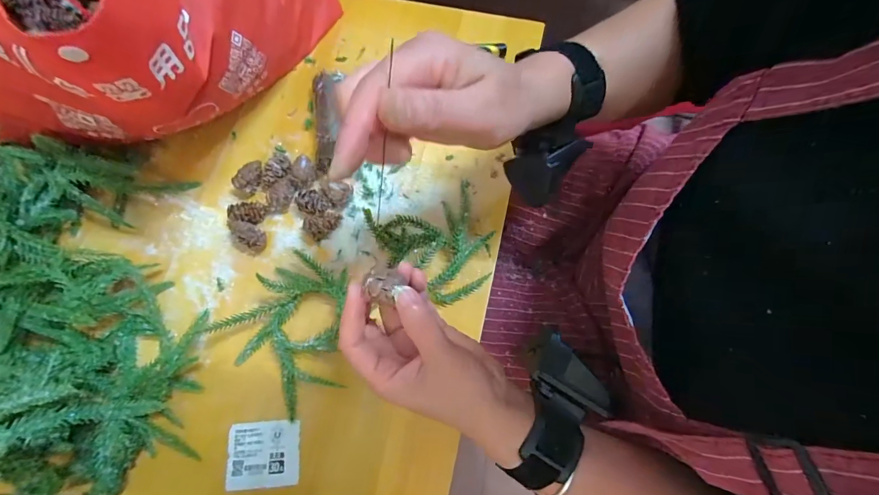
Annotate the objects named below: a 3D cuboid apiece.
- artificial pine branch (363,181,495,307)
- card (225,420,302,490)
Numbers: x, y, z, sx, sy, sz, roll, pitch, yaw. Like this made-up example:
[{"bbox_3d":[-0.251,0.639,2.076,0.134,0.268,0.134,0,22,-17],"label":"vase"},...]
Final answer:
[{"bbox_3d":[0.002,-0.005,0.336,0.099,0.061,0.095,-27,74,-7],"label":"artificial pine branch"},{"bbox_3d":[-0.144,0.169,0.312,0.059,0.004,0.048,-7,70,1],"label":"card"}]

